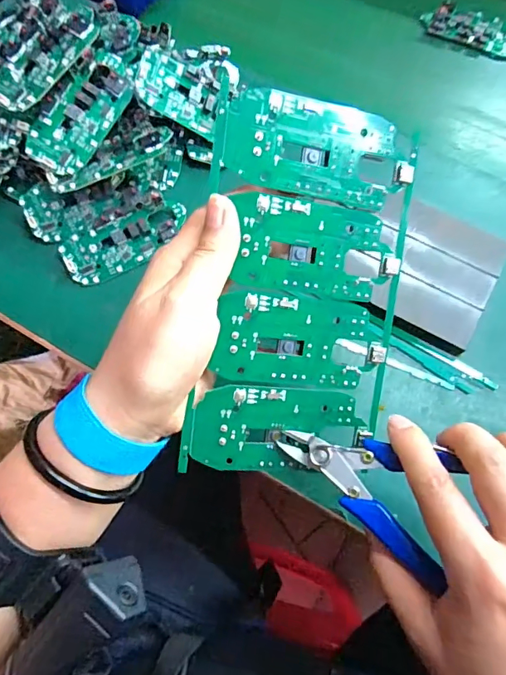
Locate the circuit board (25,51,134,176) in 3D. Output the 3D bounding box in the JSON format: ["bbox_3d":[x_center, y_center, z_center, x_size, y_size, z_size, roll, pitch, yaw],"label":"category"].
[{"bbox_3d":[-0.128,-0.161,0.339,0.044,0.009,0.085,35,85,-13],"label":"circuit board"}]

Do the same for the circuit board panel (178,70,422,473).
[{"bbox_3d":[0.026,-0.023,0.240,0.106,0.004,0.184,5,97,-16],"label":"circuit board panel"}]

